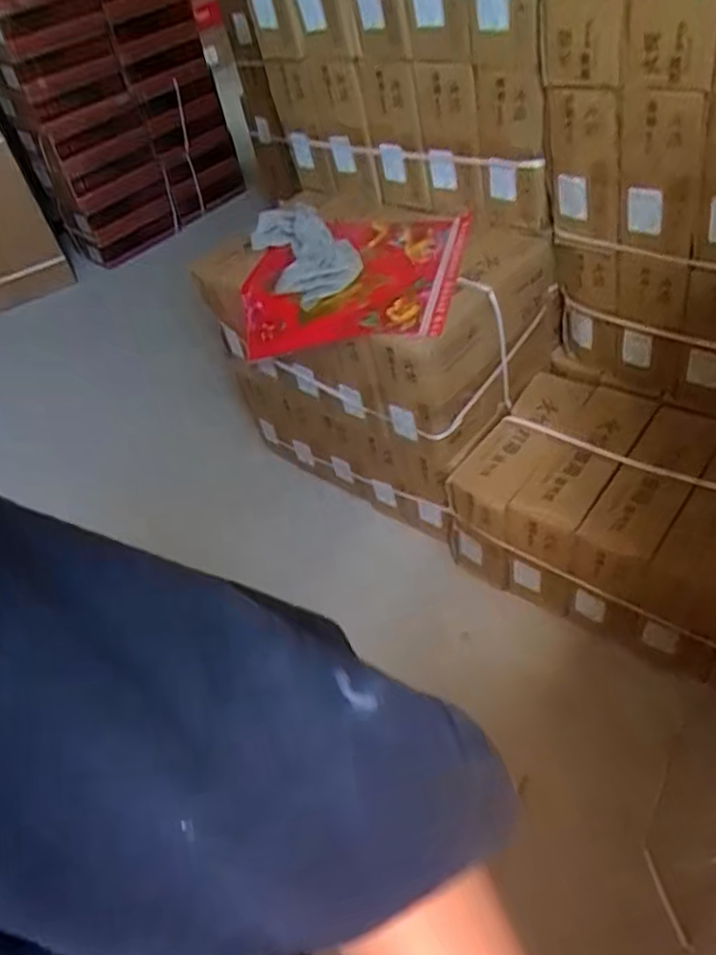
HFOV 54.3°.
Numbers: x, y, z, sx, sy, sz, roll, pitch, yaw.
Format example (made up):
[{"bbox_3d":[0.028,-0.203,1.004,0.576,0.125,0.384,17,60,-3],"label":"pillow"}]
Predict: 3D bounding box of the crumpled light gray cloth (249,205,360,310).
[{"bbox_3d":[-0.107,-0.461,1.430,0.162,0.118,0.273,-18,43,-19],"label":"crumpled light gray cloth"}]

